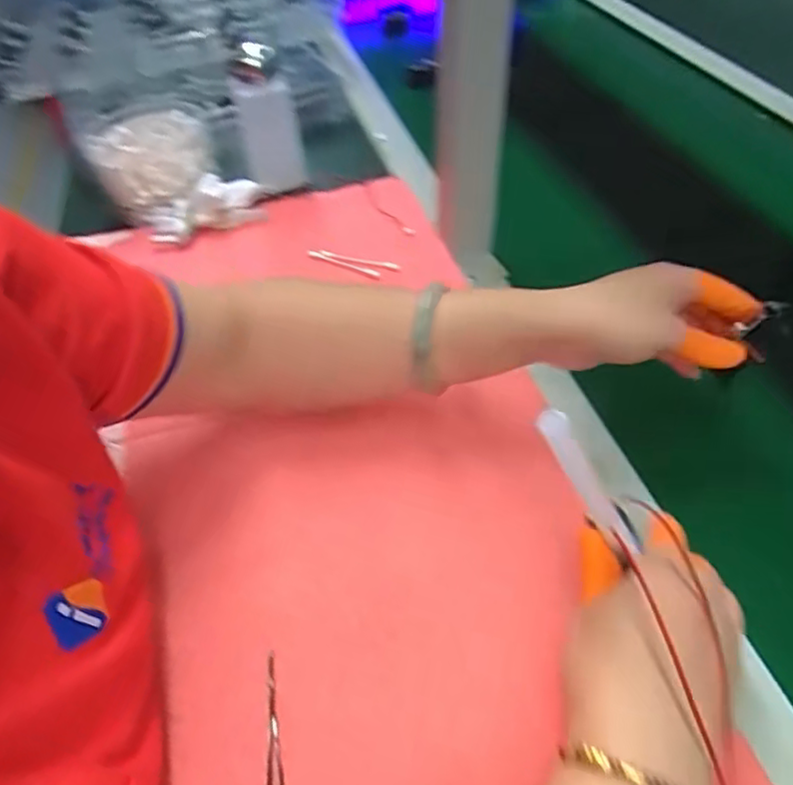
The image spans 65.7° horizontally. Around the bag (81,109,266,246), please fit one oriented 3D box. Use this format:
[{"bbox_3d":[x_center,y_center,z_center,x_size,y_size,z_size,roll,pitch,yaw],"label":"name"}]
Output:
[{"bbox_3d":[-0.225,-0.219,0.610,0.117,0.060,0.183,-34,55,-24],"label":"bag"}]

